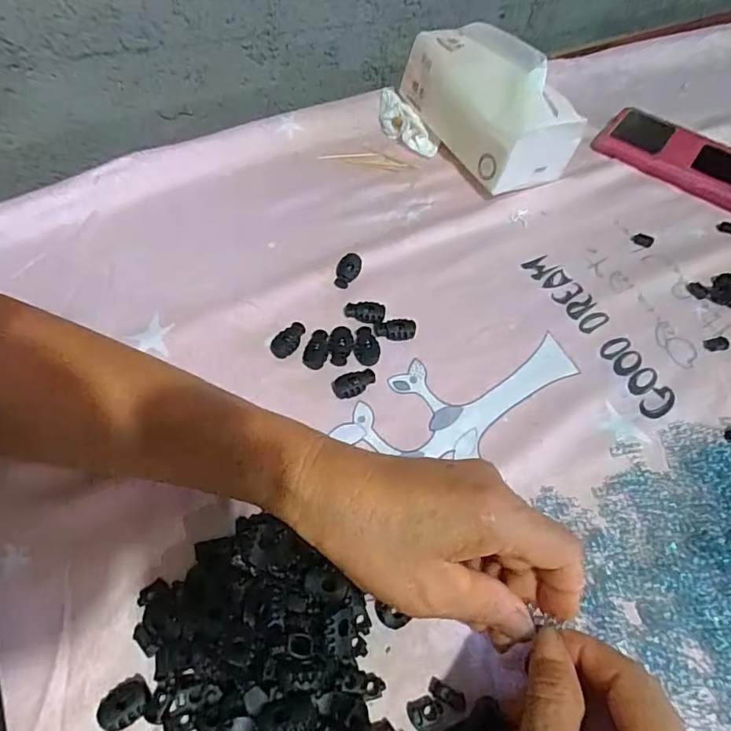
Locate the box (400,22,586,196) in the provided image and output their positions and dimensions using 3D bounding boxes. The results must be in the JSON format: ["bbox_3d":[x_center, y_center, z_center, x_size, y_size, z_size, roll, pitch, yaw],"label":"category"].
[{"bbox_3d":[0.113,-0.243,0.477,0.088,0.088,0.156,-24,62,-18],"label":"box"}]

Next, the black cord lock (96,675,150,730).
[{"bbox_3d":[-0.114,0.160,0.243,0.024,0.007,0.018,-35,66,-23],"label":"black cord lock"}]

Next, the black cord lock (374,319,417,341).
[{"bbox_3d":[0.022,-0.027,0.374,0.029,0.006,0.015,6,57,0],"label":"black cord lock"}]

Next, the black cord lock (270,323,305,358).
[{"bbox_3d":[-0.053,-0.018,0.364,0.015,0.008,0.029,40,63,20],"label":"black cord lock"}]

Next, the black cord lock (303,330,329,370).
[{"bbox_3d":[-0.034,-0.012,0.362,0.016,0.006,0.027,17,58,7],"label":"black cord lock"}]

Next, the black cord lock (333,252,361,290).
[{"bbox_3d":[-0.014,-0.074,0.403,0.017,0.005,0.030,34,79,-4],"label":"black cord lock"}]

